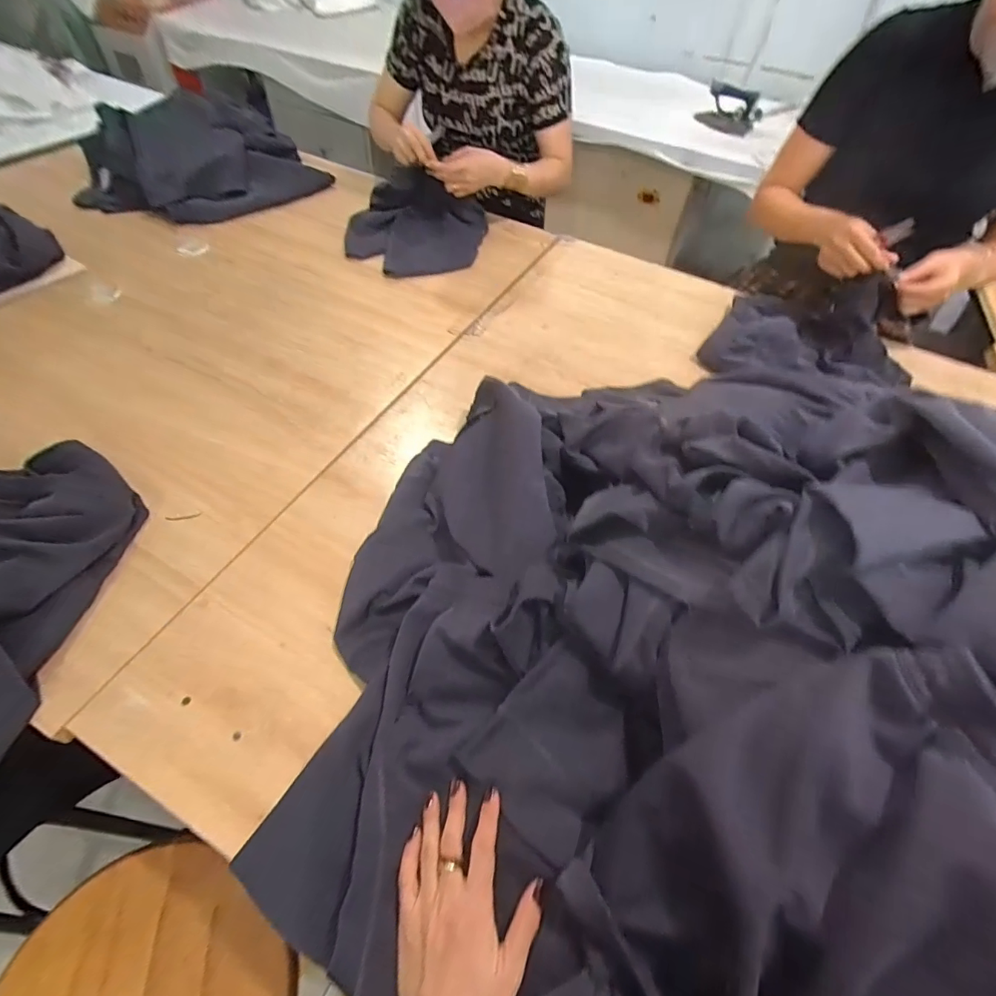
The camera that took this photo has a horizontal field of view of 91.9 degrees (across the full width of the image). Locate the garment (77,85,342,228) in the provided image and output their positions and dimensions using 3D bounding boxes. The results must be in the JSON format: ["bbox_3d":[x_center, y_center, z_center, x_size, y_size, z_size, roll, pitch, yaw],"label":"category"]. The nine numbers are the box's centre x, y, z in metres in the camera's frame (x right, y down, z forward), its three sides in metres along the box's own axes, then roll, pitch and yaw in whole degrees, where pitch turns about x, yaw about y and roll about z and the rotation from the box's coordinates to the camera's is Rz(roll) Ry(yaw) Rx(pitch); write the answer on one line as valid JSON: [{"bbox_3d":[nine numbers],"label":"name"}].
[{"bbox_3d":[-0.666,-0.751,1.054,0.469,0.140,0.371,-34,64,-26],"label":"garment"}]

